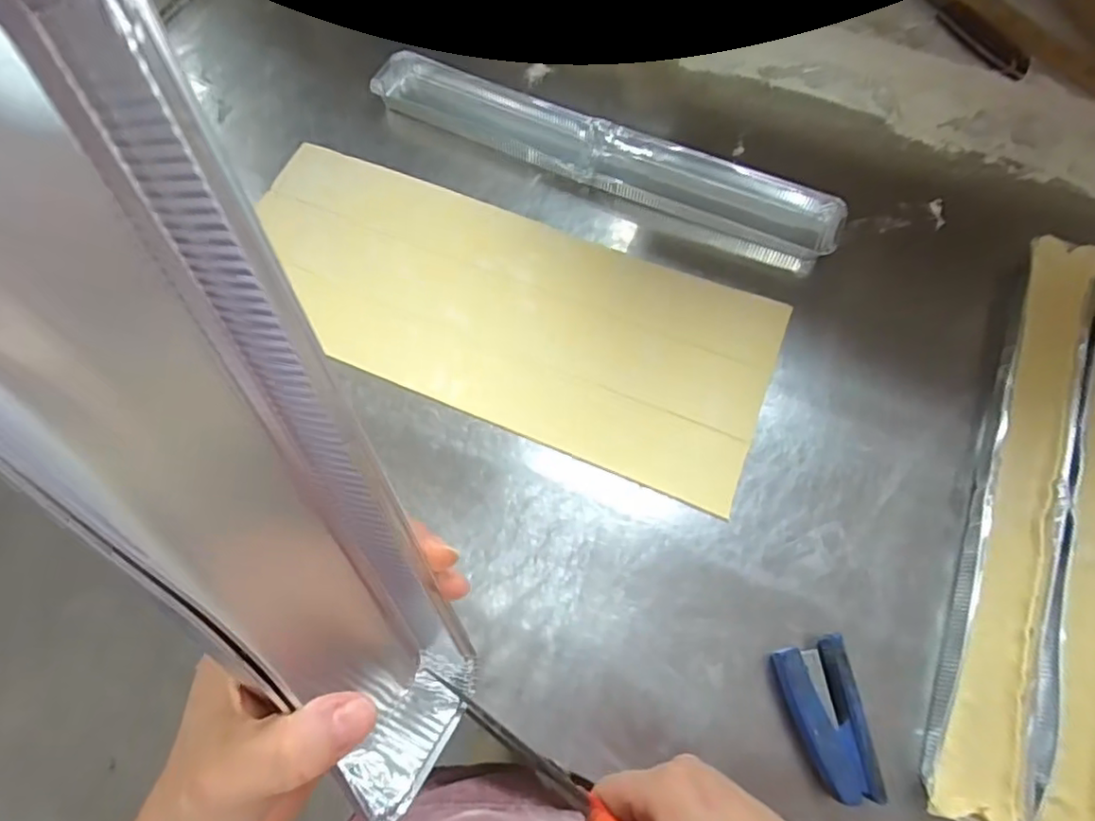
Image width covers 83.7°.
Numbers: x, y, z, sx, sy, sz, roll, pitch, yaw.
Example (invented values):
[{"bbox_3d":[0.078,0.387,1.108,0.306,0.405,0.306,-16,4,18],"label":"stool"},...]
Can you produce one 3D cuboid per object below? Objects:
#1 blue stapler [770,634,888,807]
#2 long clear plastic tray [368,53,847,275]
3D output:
[{"bbox_3d":[0.223,0.247,0.491,0.053,0.035,0.113,-9,69,-4],"label":"blue stapler"},{"bbox_3d":[0.069,-0.294,0.712,0.539,0.031,0.091,25,70,9],"label":"long clear plastic tray"}]

